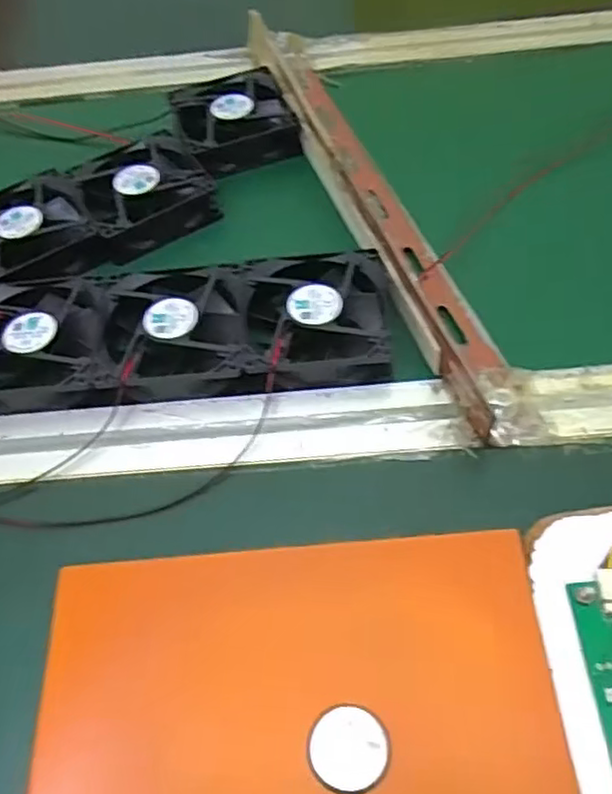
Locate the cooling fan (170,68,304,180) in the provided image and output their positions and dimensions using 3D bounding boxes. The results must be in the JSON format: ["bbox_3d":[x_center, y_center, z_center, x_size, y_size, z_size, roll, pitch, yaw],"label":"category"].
[{"bbox_3d":[-0.054,-0.200,0.492,0.080,0.031,0.078,-17,53,-9],"label":"cooling fan"}]

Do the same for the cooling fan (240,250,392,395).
[{"bbox_3d":[0.006,-0.042,0.379,0.079,0.026,0.082,-1,52,3],"label":"cooling fan"}]

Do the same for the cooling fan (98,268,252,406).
[{"bbox_3d":[-0.071,-0.037,0.381,0.079,0.025,0.082,-6,52,0],"label":"cooling fan"}]

